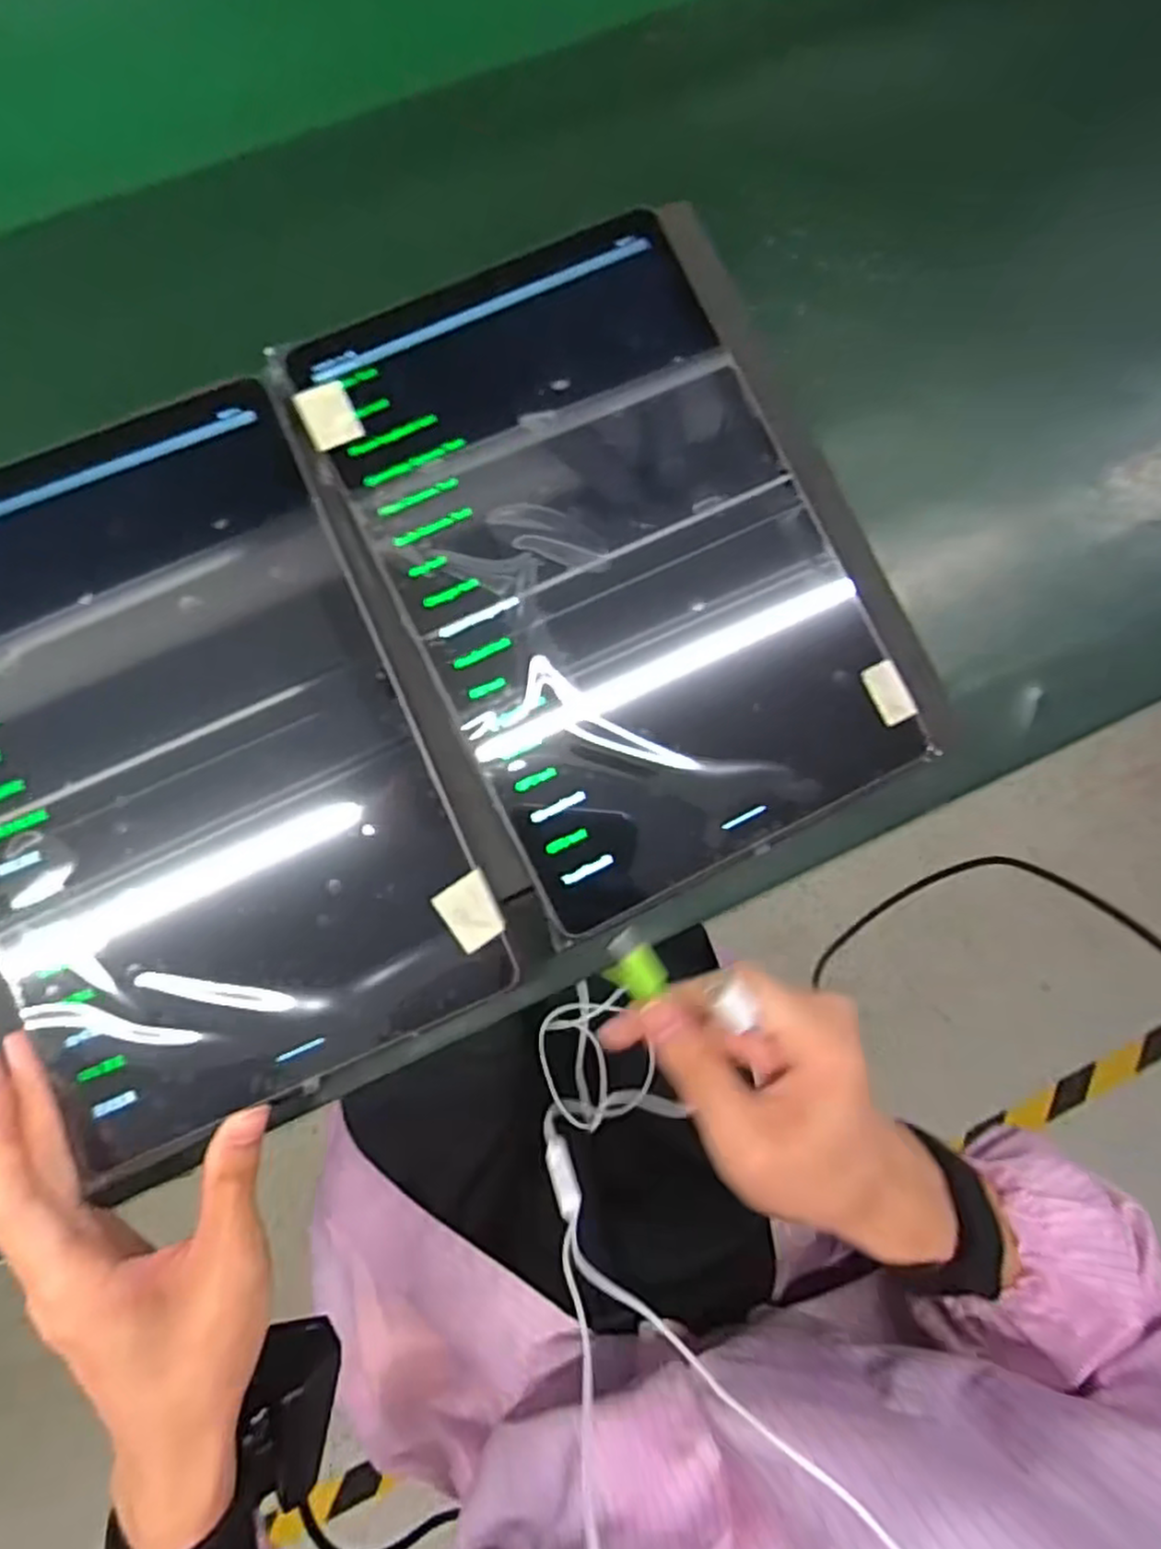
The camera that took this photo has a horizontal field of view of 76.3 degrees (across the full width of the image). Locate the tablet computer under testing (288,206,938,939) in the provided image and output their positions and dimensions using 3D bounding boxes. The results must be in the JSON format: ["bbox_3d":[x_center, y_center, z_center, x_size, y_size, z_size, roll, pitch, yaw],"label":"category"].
[{"bbox_3d":[0.022,-0.088,0.290,0.180,0.012,0.249,-25,85,-6],"label":"tablet computer under testing"}]

